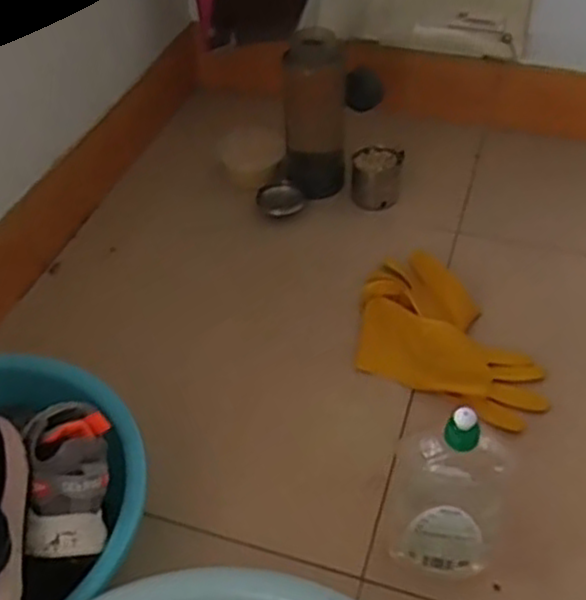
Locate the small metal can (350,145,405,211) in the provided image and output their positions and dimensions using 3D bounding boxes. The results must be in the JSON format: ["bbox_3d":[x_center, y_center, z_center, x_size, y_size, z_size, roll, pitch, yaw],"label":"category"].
[{"bbox_3d":[0.142,-0.209,1.312,0.086,0.081,0.094,0,46,0],"label":"small metal can"}]

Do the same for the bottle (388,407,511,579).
[{"bbox_3d":[0.154,0.200,0.747,0.109,0.251,0.064,18,48,16],"label":"bottle"}]

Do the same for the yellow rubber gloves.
[{"bbox_3d":[0.187,0.058,1.040,0.196,0.045,0.327,-20,49,-19],"label":"yellow rubber gloves"}]

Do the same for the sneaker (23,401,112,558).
[{"bbox_3d":[-0.212,0.159,0.720,0.079,0.076,0.166,-10,47,-11],"label":"sneaker"}]

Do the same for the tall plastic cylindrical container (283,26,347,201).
[{"bbox_3d":[0.039,-0.321,1.295,0.103,0.251,0.123,0,46,-1],"label":"tall plastic cylindrical container"}]

